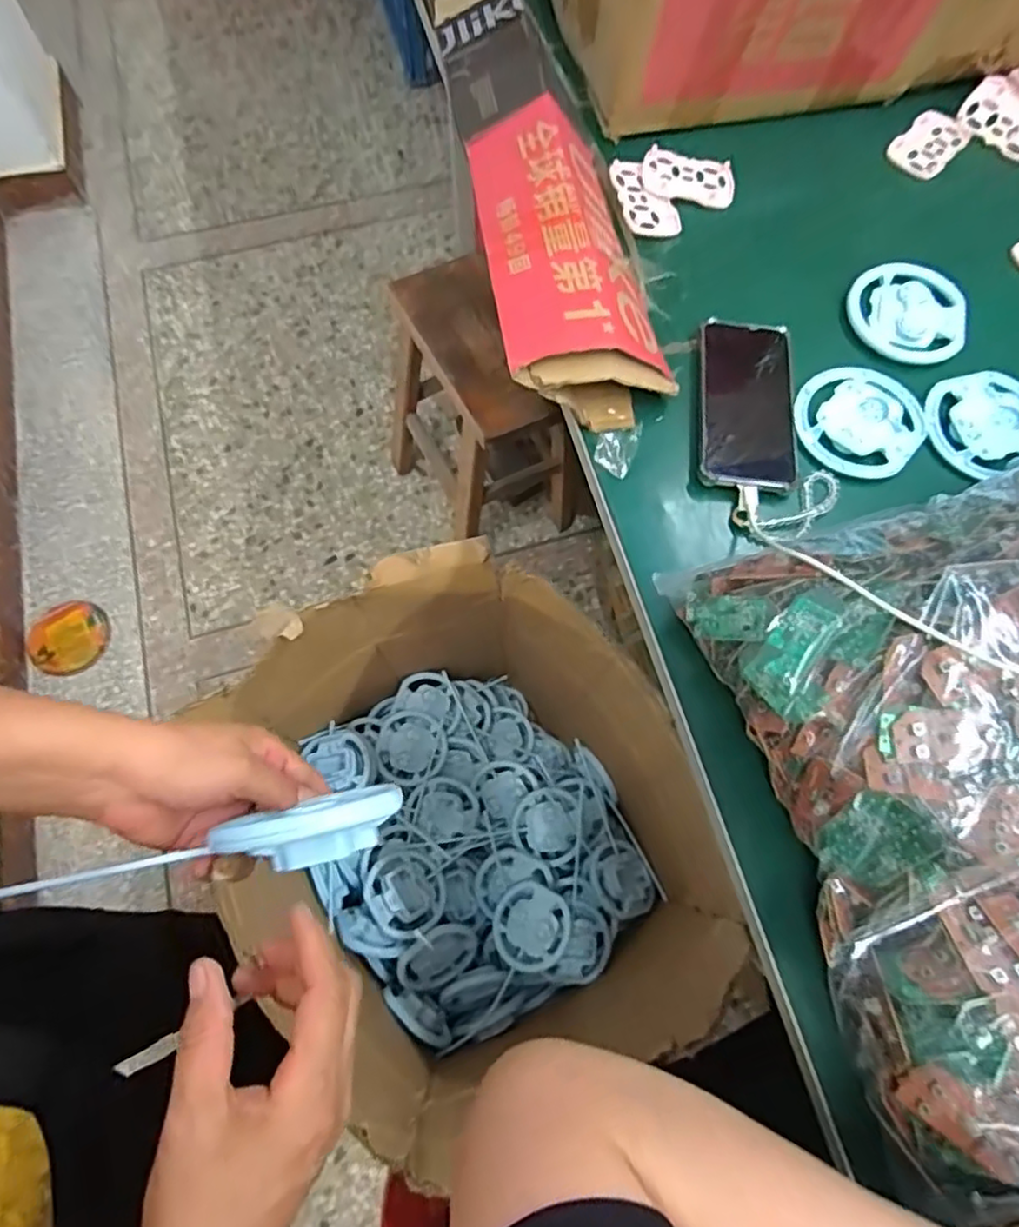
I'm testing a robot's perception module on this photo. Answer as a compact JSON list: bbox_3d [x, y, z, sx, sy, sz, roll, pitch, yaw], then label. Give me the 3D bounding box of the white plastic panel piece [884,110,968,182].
[{"bbox_3d":[0.433,-0.485,0.690,0.057,0.007,0.092,40,74,12],"label":"white plastic panel piece"}]

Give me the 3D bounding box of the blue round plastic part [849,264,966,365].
[{"bbox_3d":[0.359,-0.272,0.606,0.102,0.010,0.113,22,71,7],"label":"blue round plastic part"}]

